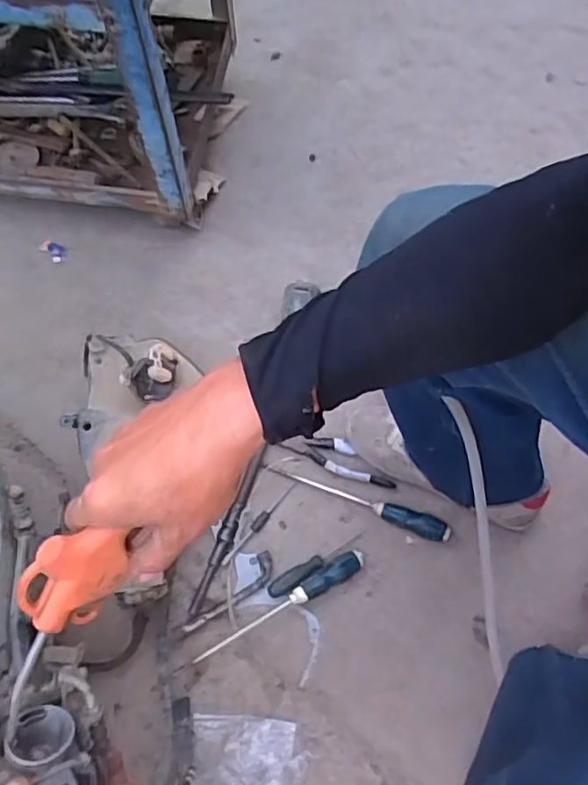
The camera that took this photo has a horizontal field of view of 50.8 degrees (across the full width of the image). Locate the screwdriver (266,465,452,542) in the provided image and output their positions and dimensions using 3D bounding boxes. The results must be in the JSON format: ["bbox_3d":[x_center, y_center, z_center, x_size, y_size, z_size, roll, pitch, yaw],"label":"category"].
[{"bbox_3d":[0.085,0.148,0.841,0.259,0.024,0.028,19,70,10],"label":"screwdriver"}]

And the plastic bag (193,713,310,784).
[{"bbox_3d":[-0.055,0.434,0.729,0.132,0.025,0.093,5,68,4],"label":"plastic bag"}]

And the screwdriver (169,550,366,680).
[{"bbox_3d":[-0.027,0.277,0.779,0.264,0.028,0.027,-29,70,-10],"label":"screwdriver"}]

